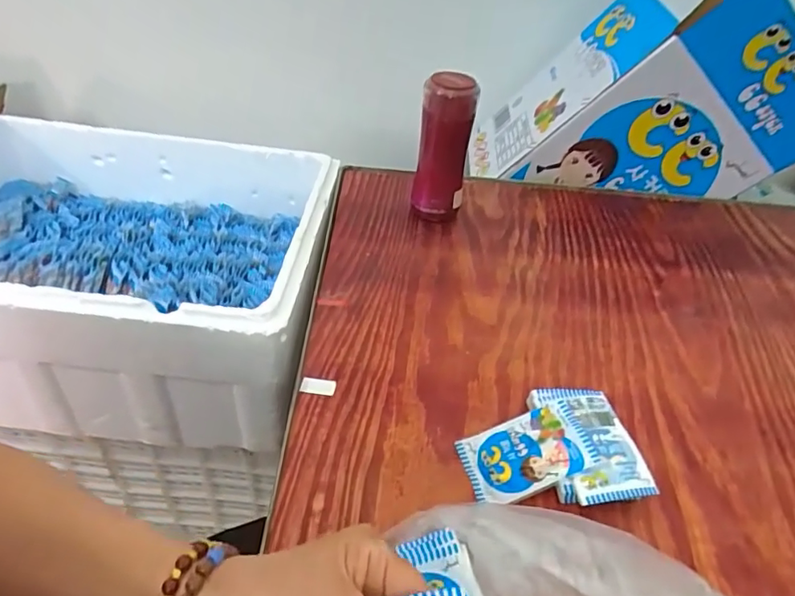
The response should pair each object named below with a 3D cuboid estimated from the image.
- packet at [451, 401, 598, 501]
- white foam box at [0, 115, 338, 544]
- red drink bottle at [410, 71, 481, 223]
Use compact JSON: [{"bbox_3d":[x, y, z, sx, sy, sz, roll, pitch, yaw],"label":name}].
[{"bbox_3d":[0.109,0.132,0.443,0.104,0.015,0.064,-26,45,1],"label":"packet"},{"bbox_3d":[-0.415,-0.058,0.728,0.623,0.195,0.418,6,41,0],"label":"white foam box"},{"bbox_3d":[0.060,-0.198,0.692,0.066,0.195,0.068,9,41,3],"label":"red drink bottle"}]

